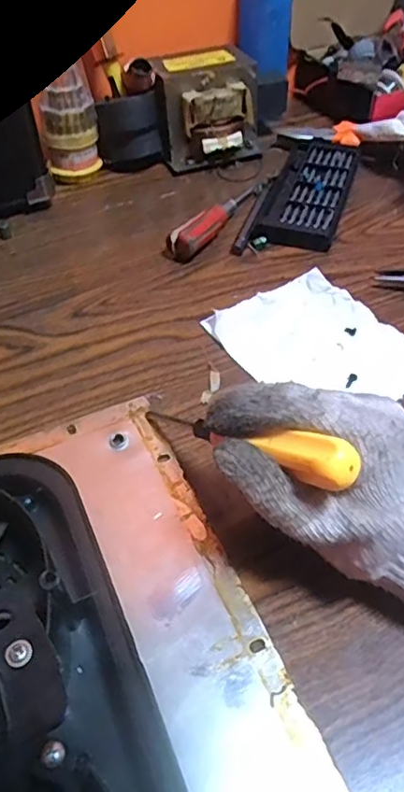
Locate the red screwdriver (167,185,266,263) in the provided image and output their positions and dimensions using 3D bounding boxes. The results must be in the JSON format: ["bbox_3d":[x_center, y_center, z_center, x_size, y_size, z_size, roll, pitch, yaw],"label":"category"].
[{"bbox_3d":[0.017,-0.155,0.498,0.025,0.025,0.133,25,54,21],"label":"red screwdriver"}]

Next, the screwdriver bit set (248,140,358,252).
[{"bbox_3d":[0.096,-0.182,0.520,0.064,0.015,0.158,14,51,13],"label":"screwdriver bit set"}]

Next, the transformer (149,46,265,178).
[{"bbox_3d":[0.005,-0.272,0.559,0.094,0.081,0.080,-16,51,-12],"label":"transformer"}]

